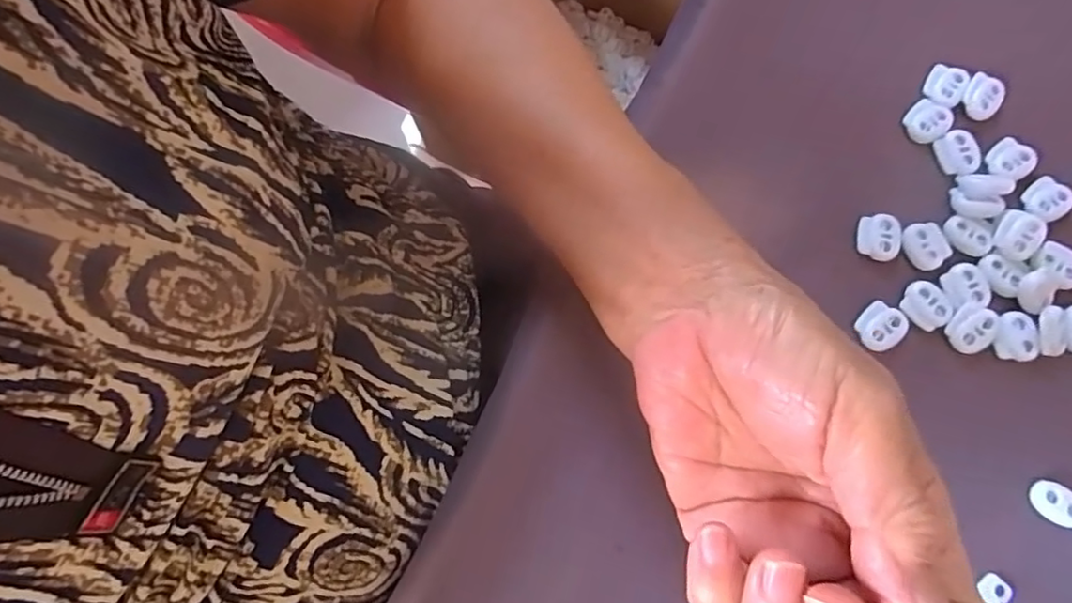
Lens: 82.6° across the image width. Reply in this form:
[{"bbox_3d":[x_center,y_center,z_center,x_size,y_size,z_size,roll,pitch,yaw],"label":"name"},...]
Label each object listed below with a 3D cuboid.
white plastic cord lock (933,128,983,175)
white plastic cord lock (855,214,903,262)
[{"bbox_3d":[0.205,-0.072,0.295,0.019,0.006,0.021,-12,79,-3],"label":"white plastic cord lock"},{"bbox_3d":[0.161,-0.030,0.284,0.019,0.004,0.020,16,79,3],"label":"white plastic cord lock"}]

